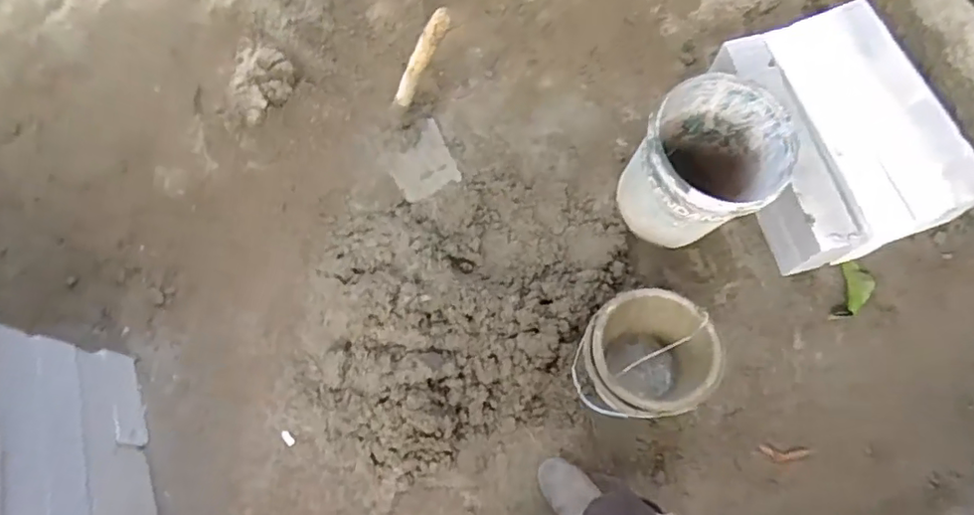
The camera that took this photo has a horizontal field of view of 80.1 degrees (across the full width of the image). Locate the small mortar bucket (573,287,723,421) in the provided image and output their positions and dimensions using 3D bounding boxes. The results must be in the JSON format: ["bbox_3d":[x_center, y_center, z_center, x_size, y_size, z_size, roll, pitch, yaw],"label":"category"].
[{"bbox_3d":[0.342,0.217,1.273,0.262,0.195,0.258,0,71,0],"label":"small mortar bucket"}]

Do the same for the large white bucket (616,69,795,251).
[{"bbox_3d":[0.486,-0.189,1.353,0.289,0.355,0.289,0,71,0],"label":"large white bucket"}]

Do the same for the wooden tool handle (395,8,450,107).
[{"bbox_3d":[-0.135,-0.373,1.128,0.028,0.463,0.039,-42,99,-13],"label":"wooden tool handle"}]

